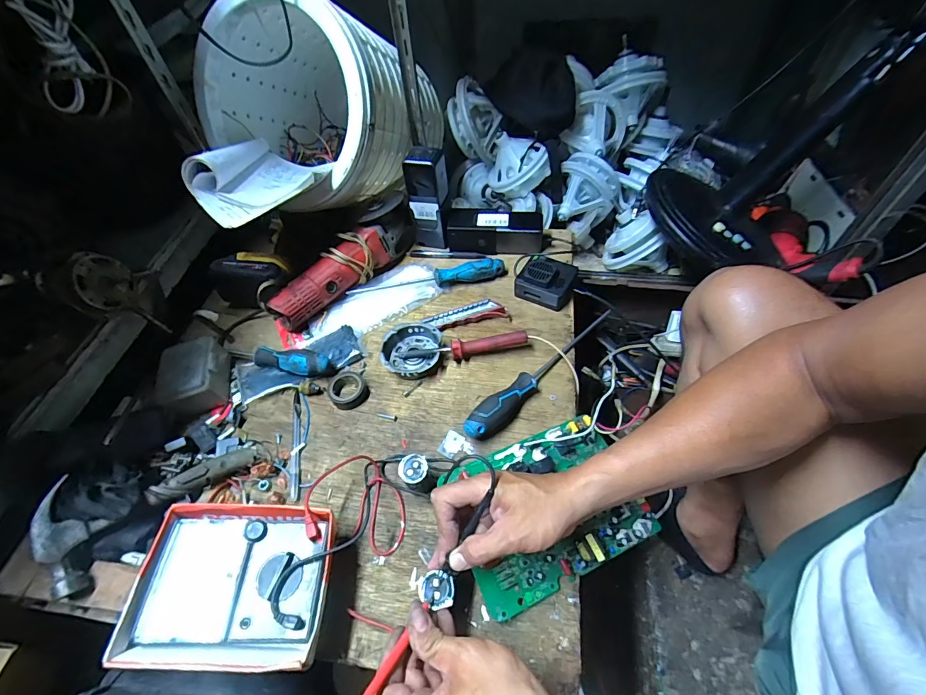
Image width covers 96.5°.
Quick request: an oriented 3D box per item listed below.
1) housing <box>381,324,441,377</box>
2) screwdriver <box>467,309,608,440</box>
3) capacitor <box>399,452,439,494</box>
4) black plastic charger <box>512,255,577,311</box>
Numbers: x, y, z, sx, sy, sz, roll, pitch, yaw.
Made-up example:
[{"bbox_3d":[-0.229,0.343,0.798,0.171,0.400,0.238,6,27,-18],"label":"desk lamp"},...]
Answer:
[{"bbox_3d":[-0.072,0.008,0.583,0.080,0.030,0.089,-3,53,2],"label":"housing"},{"bbox_3d":[0.114,0.028,0.549,0.282,0.039,0.033,-38,59,-22],"label":"screwdriver"},{"bbox_3d":[-0.050,0.145,0.466,0.035,0.057,0.030,-32,57,-18],"label":"capacitor"},{"bbox_3d":[0.131,-0.105,0.641,0.082,0.048,0.070,22,58,19],"label":"black plastic charger"}]

